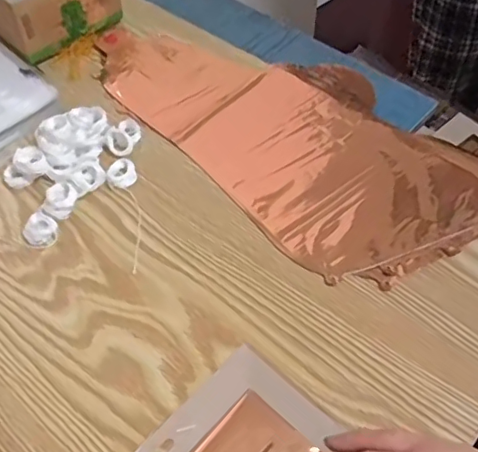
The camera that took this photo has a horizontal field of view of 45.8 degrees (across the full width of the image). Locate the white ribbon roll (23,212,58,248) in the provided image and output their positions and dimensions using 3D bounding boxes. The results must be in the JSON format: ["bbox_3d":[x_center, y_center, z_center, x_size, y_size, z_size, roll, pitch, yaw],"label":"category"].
[{"bbox_3d":[-0.168,0.004,0.477,0.027,0.013,0.028,0,53,1],"label":"white ribbon roll"}]

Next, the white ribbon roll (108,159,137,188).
[{"bbox_3d":[-0.105,-0.048,0.508,0.025,0.011,0.026,0,53,1],"label":"white ribbon roll"}]

